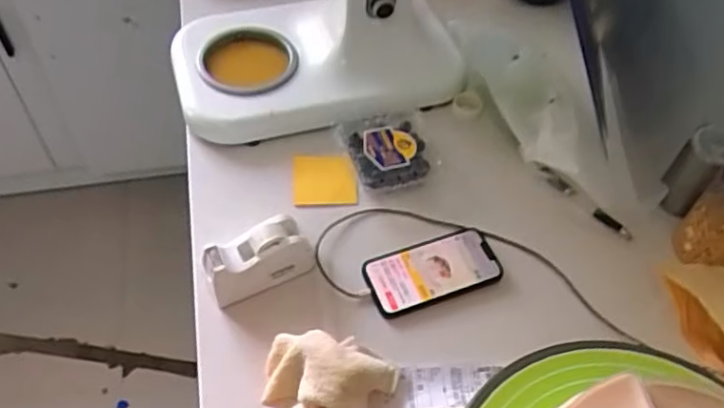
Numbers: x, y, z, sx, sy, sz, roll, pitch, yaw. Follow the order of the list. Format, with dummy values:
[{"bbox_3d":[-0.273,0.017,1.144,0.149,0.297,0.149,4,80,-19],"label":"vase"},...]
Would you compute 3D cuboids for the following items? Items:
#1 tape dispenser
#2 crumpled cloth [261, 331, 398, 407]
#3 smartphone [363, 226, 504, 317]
[{"bbox_3d":[-0.109,0.060,0.681,0.109,0.060,0.051,-20,57,-17],"label":"tape dispenser"},{"bbox_3d":[-0.039,0.164,0.598,0.104,0.066,0.101,38,60,23],"label":"crumpled cloth"},{"bbox_3d":[0.079,0.072,0.709,0.147,0.006,0.074,-15,55,-14],"label":"smartphone"}]

